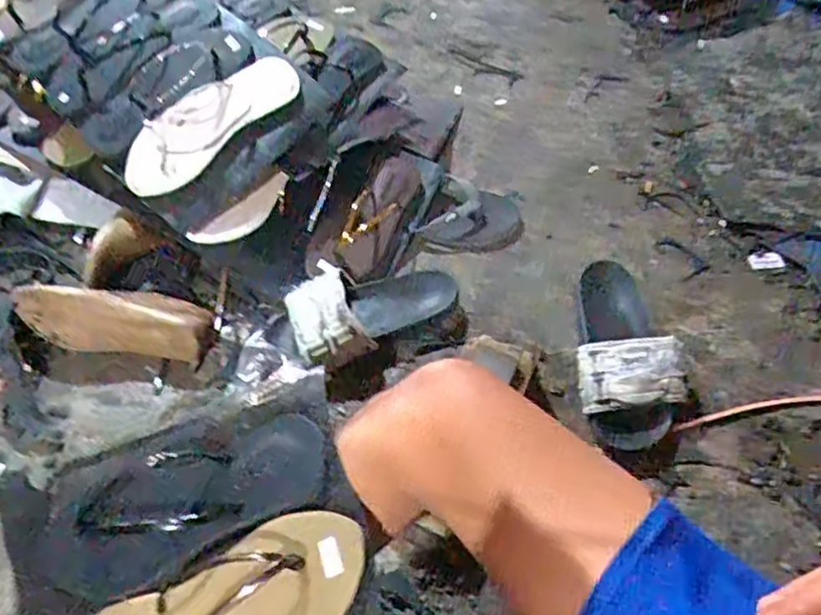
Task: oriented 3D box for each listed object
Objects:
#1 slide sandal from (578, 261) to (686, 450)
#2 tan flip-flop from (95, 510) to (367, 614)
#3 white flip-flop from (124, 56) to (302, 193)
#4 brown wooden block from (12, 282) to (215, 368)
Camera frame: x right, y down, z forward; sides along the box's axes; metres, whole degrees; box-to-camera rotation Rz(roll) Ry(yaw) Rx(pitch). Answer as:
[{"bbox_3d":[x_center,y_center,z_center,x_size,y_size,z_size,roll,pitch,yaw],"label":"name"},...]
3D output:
[{"bbox_3d":[0.259,0.038,0.763,0.117,0.060,0.259,4,50,-1],"label":"slide sandal"},{"bbox_3d":[-0.140,0.212,0.436,0.229,0.039,0.091,-26,52,8],"label":"tan flip-flop"},{"bbox_3d":[-0.258,-0.239,0.809,0.254,0.047,0.087,-39,61,-9],"label":"white flip-flop"},{"bbox_3d":[-0.352,0.008,0.762,0.222,0.060,0.081,5,50,0],"label":"brown wooden block"}]

